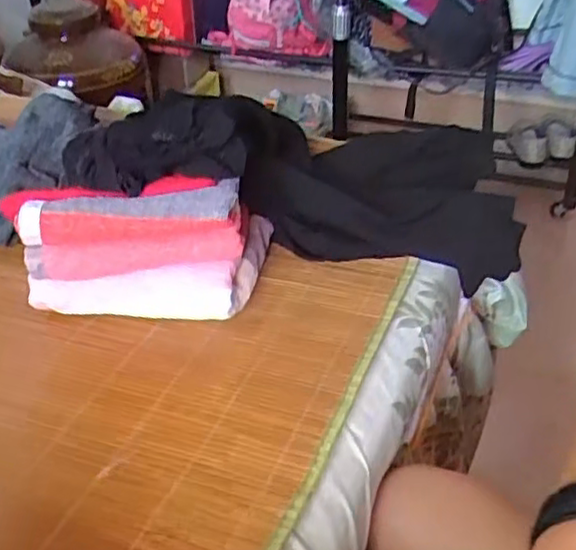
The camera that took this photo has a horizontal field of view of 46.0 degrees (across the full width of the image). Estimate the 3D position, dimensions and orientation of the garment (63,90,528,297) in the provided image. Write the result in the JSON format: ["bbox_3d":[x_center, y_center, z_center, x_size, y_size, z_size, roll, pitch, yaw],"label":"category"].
[{"bbox_3d":[0.014,-0.107,0.709,0.466,0.122,0.199,6,33,-25],"label":"garment"}]

